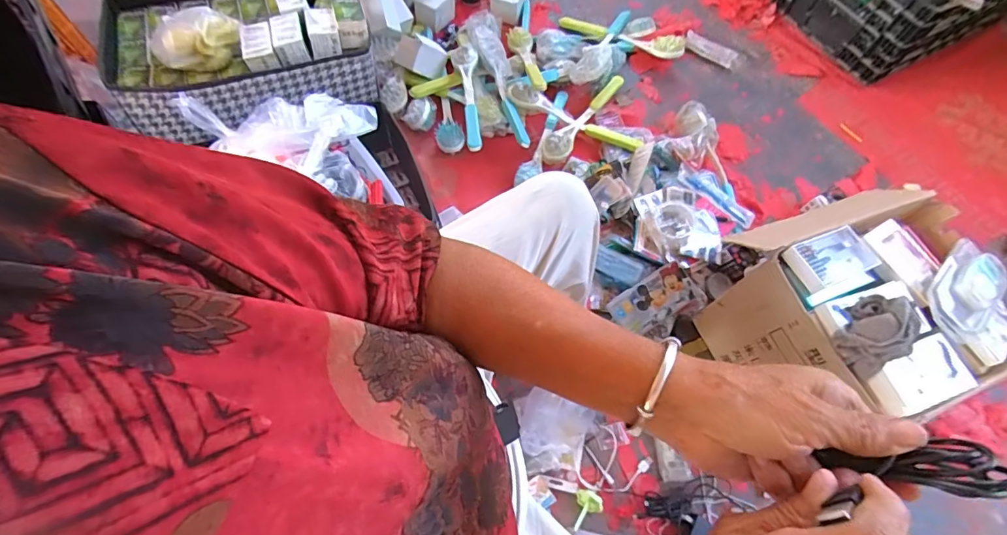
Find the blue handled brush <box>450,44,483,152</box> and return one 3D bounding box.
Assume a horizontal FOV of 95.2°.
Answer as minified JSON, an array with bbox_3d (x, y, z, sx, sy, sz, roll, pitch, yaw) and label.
[{"bbox_3d":[-0.080,-0.408,1.101,0.068,0.054,0.356,-7,65,-5],"label":"blue handled brush"}]

